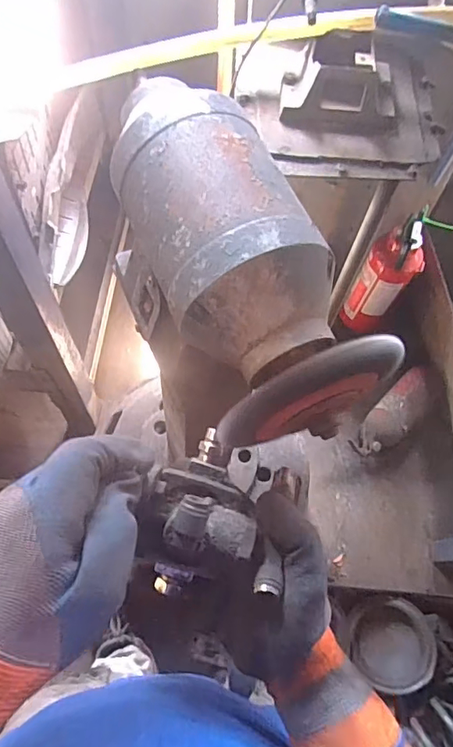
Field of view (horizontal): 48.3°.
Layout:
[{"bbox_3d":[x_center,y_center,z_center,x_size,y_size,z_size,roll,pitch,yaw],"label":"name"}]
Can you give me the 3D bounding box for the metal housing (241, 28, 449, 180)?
[{"bbox_3d":[0.183,-0.434,0.802,0.326,0.090,0.235,0,66,1],"label":"metal housing"}]

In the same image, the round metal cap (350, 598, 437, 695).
[{"bbox_3d":[0.378,0.616,1.151,0.185,0.028,0.185,-8,57,13],"label":"round metal cap"}]

